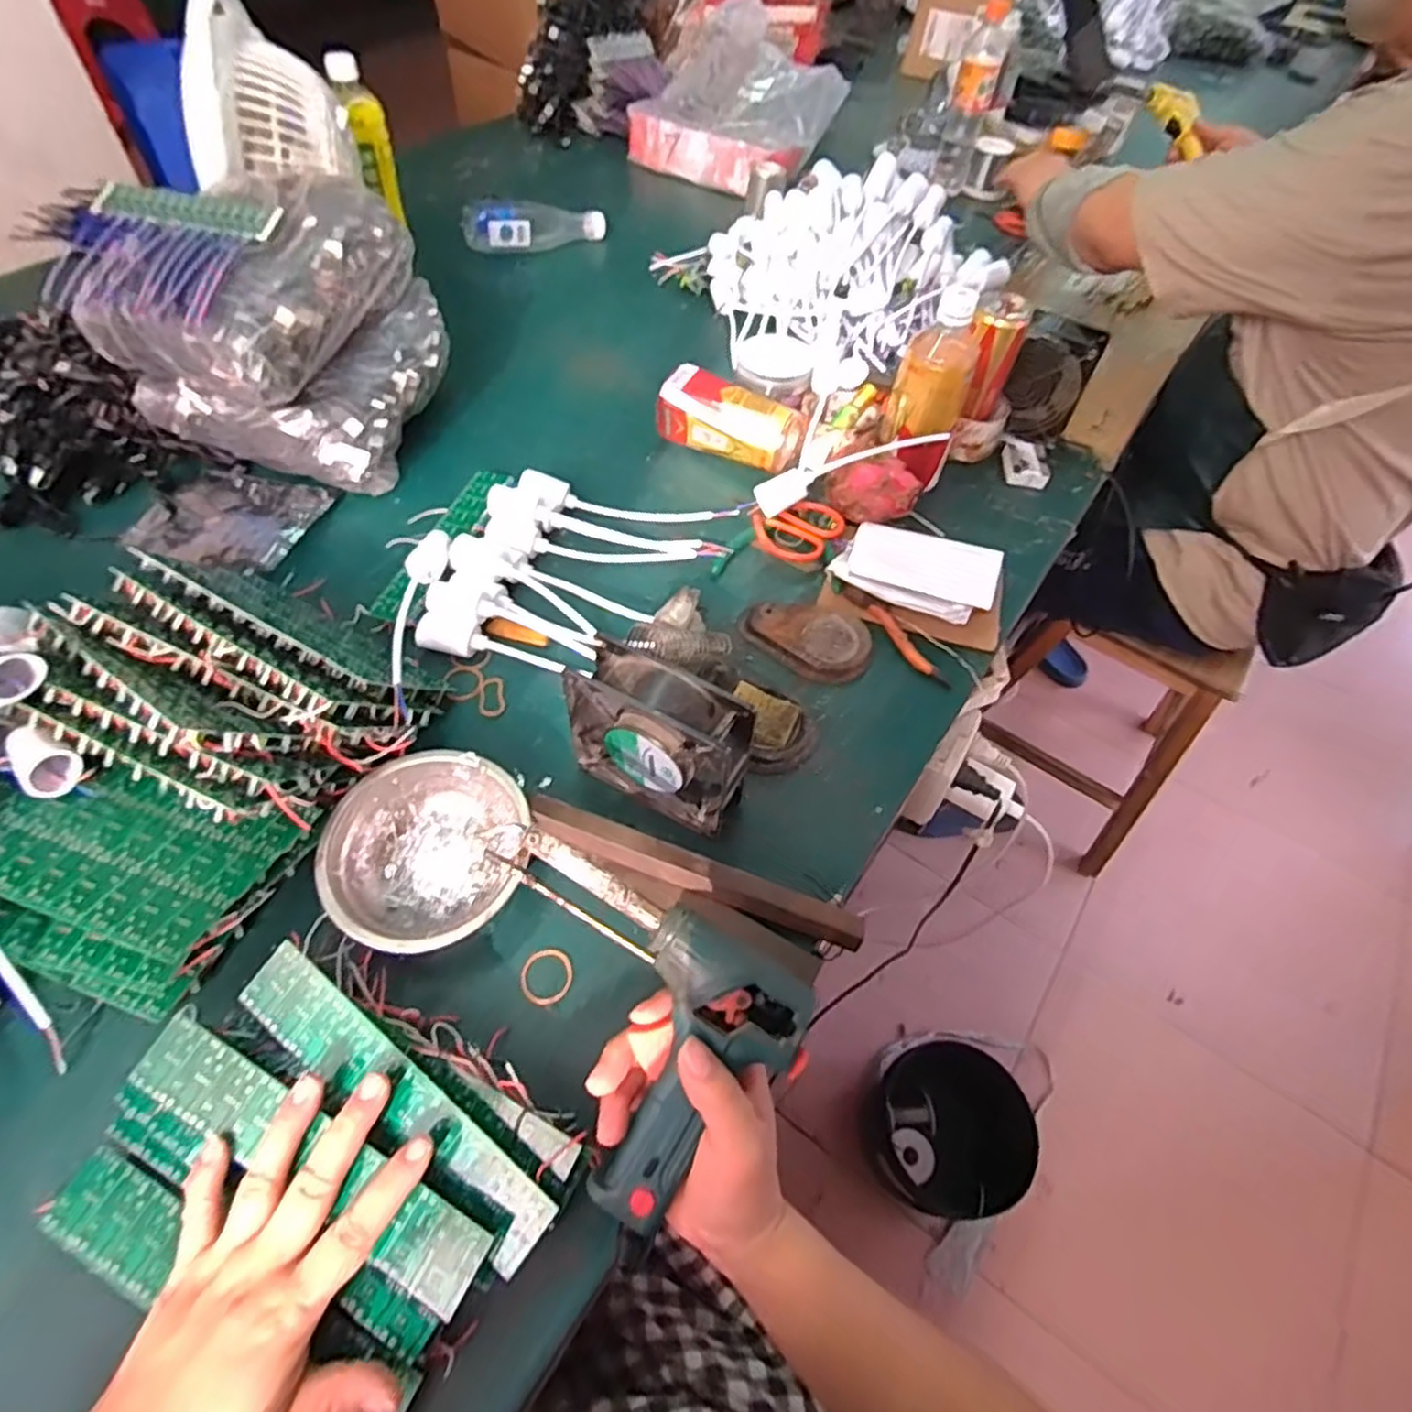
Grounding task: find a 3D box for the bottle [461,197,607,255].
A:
[{"bbox_3d":[-0.243,-0.671,1.014,0.197,0.066,0.070,-26,61,-21],"label":"bottle"}]

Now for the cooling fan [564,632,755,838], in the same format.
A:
[{"bbox_3d":[-0.032,0.023,0.490,0.119,0.117,0.046,27,57,14],"label":"cooling fan"}]

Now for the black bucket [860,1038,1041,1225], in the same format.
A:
[{"bbox_3d":[0.333,0.583,1.004,0.189,0.168,0.190,2,55,-3],"label":"black bucket"}]

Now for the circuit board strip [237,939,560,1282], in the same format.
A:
[{"bbox_3d":[-0.164,0.204,0.375,0.202,0.009,0.039,35,78,13],"label":"circuit board strip"}]

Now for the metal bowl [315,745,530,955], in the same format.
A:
[{"bbox_3d":[-0.179,0.096,0.472,0.123,0.043,0.125,2,55,-3],"label":"metal bowl"}]

